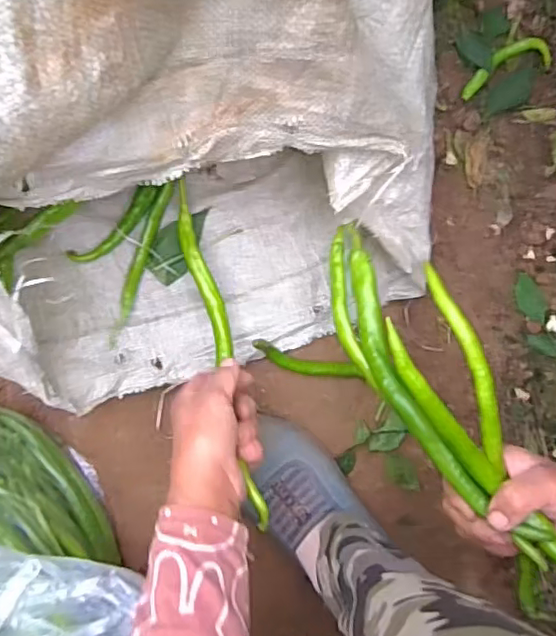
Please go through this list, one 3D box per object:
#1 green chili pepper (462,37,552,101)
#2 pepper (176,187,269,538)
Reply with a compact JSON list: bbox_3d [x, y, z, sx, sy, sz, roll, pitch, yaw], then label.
[{"bbox_3d":[0.242,-0.271,0.639,0.099,0.025,0.039,-21,96,-7],"label":"green chili pepper"},{"bbox_3d":[-0.046,0.019,0.474,0.022,0.027,0.286,-14,70,-7],"label":"pepper"}]

